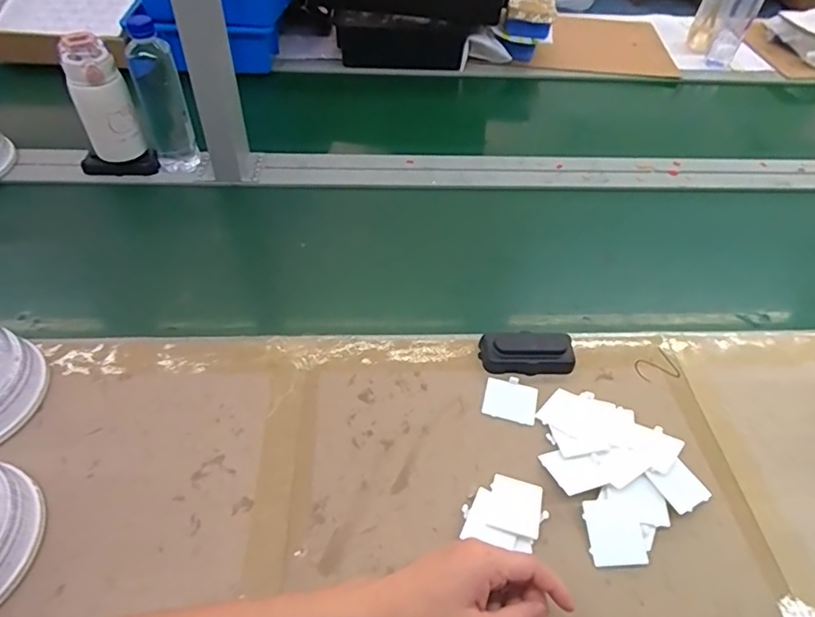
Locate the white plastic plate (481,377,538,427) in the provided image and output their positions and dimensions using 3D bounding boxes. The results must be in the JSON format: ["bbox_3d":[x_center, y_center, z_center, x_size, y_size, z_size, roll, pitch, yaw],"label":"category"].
[{"bbox_3d":[0.114,0.100,0.581,0.057,0.005,0.051,13,50,8],"label":"white plastic plate"}]

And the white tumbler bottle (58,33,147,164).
[{"bbox_3d":[-0.429,-0.295,0.739,0.067,0.149,0.069,-27,56,-24],"label":"white tumbler bottle"}]

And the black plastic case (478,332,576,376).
[{"bbox_3d":[0.140,0.050,0.611,0.106,0.027,0.045,0,49,-3],"label":"black plastic case"}]

